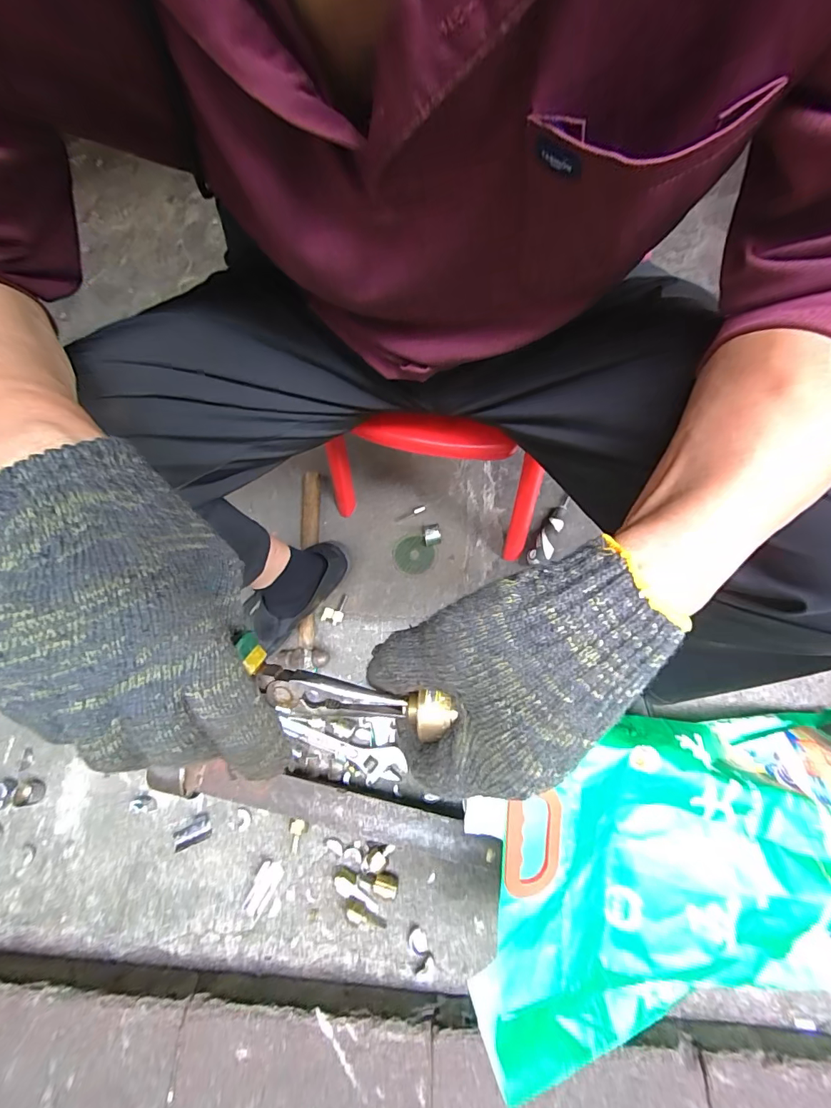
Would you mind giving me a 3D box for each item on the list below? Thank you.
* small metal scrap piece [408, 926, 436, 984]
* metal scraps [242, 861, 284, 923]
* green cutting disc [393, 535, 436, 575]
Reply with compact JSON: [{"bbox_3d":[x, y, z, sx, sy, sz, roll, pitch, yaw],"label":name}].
[{"bbox_3d":[0.007,0.517,0.581,0.025,0.007,0.057,-19,70,-4],"label":"small metal scrap piece"},{"bbox_3d":[-0.209,0.460,0.615,0.031,0.008,0.070,23,73,11],"label":"metal scraps"},{"bbox_3d":[-0.002,0.001,0.722,0.065,0.004,0.065,-2,69,5],"label":"green cutting disc"}]

